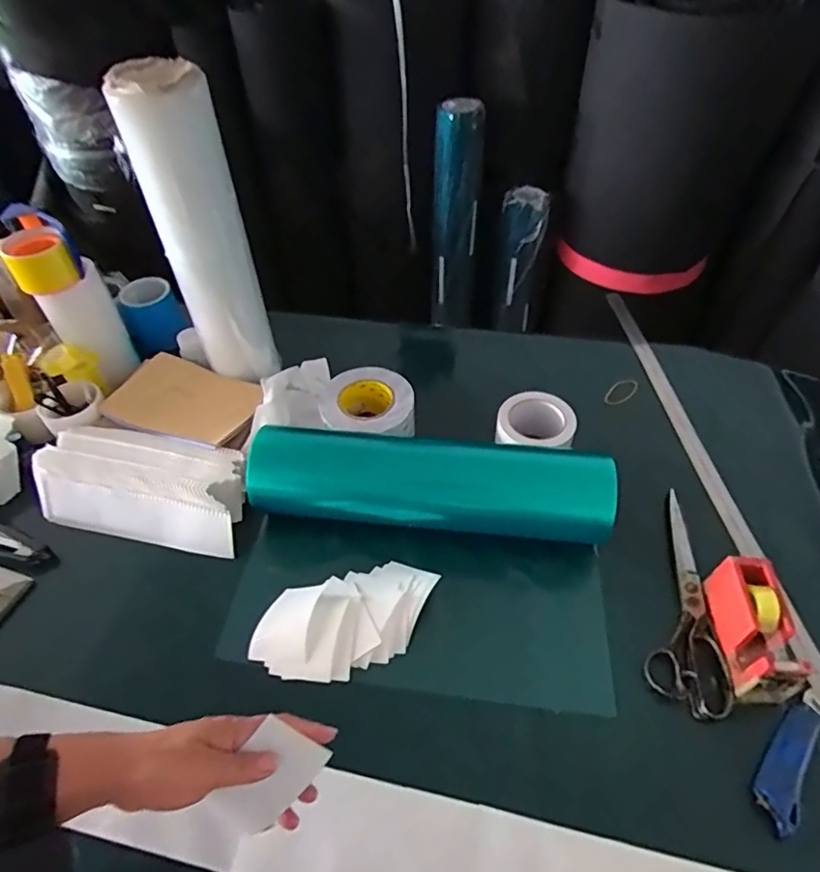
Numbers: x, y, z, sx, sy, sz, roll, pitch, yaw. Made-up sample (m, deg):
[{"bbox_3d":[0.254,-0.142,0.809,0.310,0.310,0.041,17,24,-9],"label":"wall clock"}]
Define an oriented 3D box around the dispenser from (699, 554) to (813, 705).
[{"bbox_3d":[0.376,0.208,0.606,0.058,0.072,0.137,2,49,3],"label":"dispenser"}]

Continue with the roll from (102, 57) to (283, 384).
[{"bbox_3d":[-0.278,-0.253,0.769,0.103,0.438,0.120,-21,51,-16],"label":"roll"}]

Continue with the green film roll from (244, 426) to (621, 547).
[{"bbox_3d":[0.023,0.061,0.723,0.451,0.115,0.103,7,49,7],"label":"green film roll"}]

